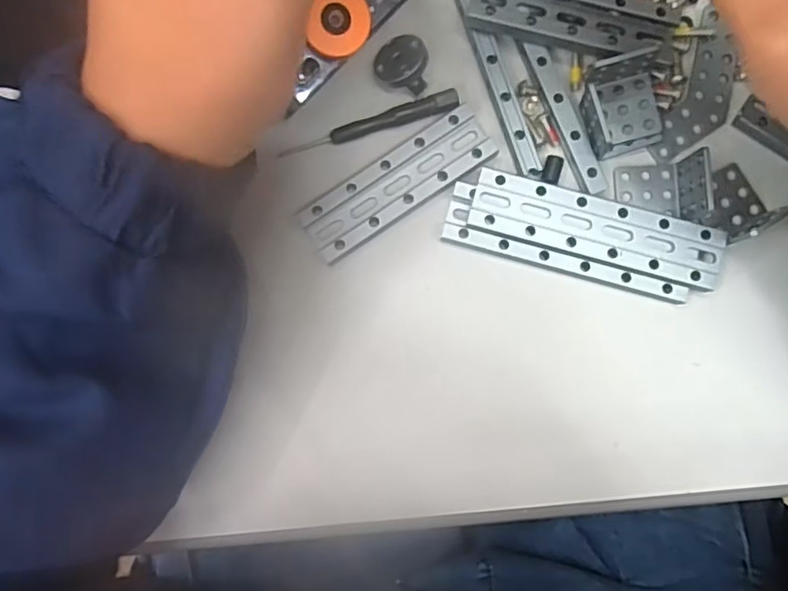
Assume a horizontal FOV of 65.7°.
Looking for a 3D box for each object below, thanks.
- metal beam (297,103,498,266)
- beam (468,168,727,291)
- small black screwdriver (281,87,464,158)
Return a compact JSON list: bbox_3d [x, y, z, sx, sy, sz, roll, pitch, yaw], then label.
[{"bbox_3d":[0.002,-0.043,0.239,0.078,0.007,0.023,-34,86,-2],"label":"metal beam"},{"bbox_3d":[0.077,-0.025,0.235,0.094,0.008,0.024,16,86,2],"label":"beam"},{"bbox_3d":[-0.010,-0.068,0.242,0.072,0.007,0.008,-15,86,0],"label":"small black screwdriver"}]

